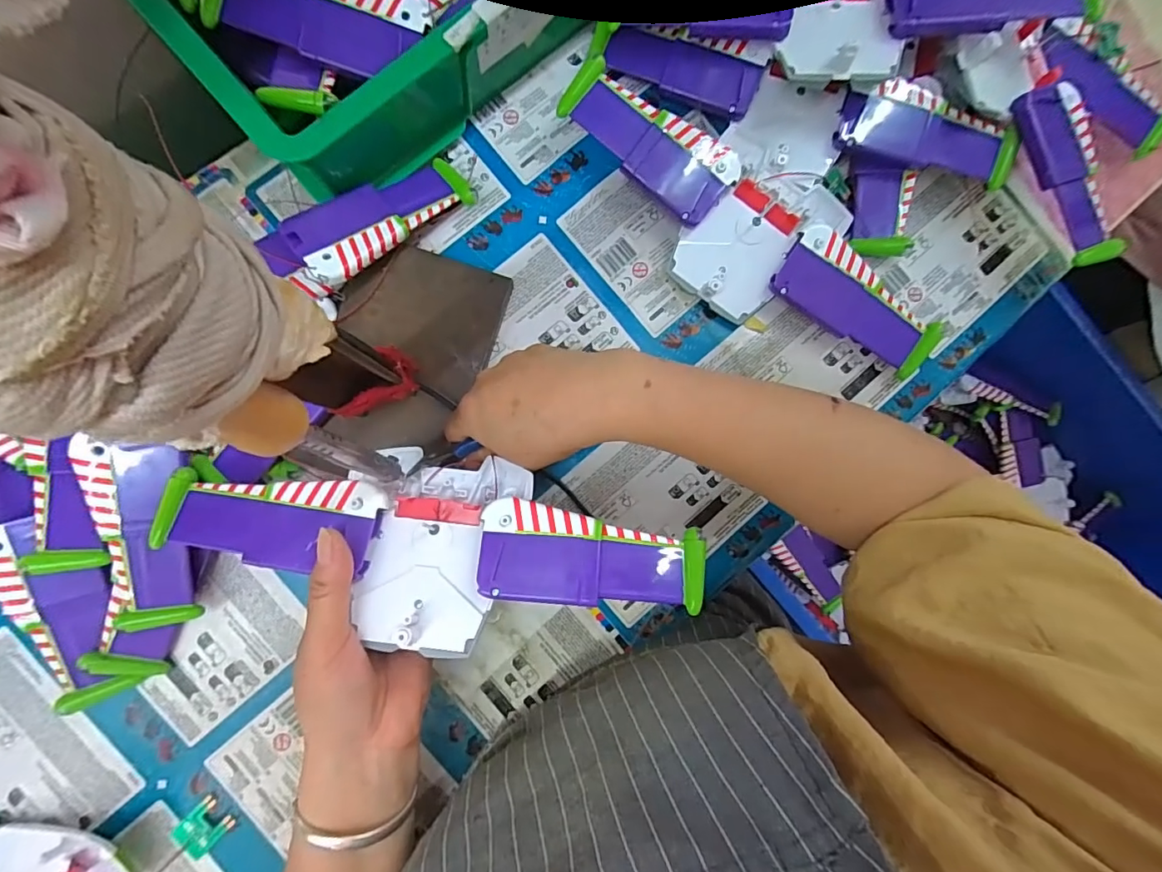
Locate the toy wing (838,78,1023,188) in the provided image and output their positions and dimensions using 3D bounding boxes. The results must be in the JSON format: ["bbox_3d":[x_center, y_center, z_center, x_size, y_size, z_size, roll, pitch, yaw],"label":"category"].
[{"bbox_3d":[0.232,-0.205,0.343,0.110,0.028,0.044,17,87,-5],"label":"toy wing"}]

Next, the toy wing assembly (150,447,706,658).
[{"bbox_3d":[-0.082,0.063,0.283,0.290,0.044,0.095,7,88,2],"label":"toy wing assembly"}]

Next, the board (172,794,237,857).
[{"bbox_3d":[-0.240,0.250,0.320,0.025,0.006,0.027,43,61,4],"label":"board"}]

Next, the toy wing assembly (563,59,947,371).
[{"bbox_3d":[0.109,-0.131,0.340,0.287,0.031,0.083,29,87,-4],"label":"toy wing assembly"}]

